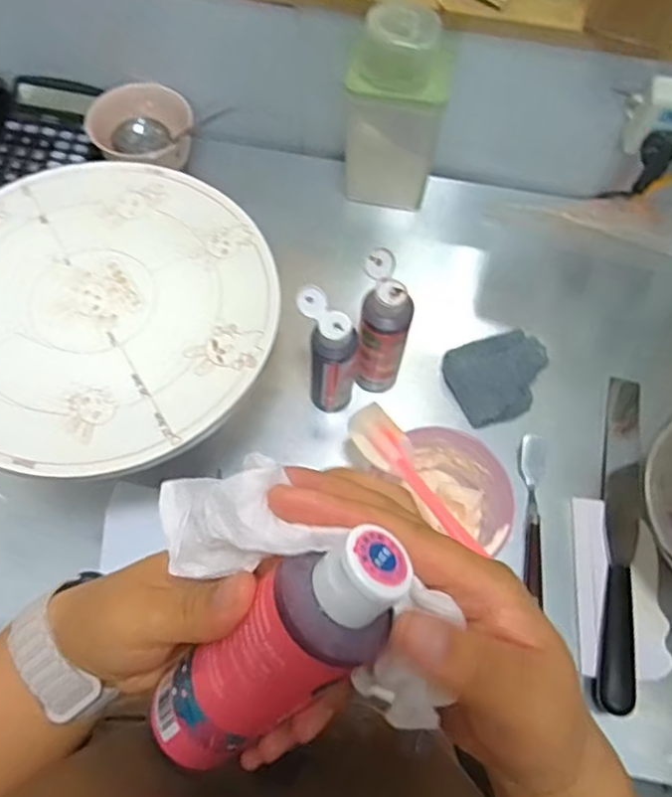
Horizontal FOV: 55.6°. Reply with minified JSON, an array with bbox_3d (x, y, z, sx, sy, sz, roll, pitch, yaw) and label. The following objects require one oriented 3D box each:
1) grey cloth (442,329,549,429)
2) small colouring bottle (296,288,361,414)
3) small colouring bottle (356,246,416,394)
[{"bbox_3d":[0.165,-0.023,0.637,0.098,0.025,0.086,-16,66,-9],"label":"grey cloth"},{"bbox_3d":[-0.007,-0.038,0.583,0.050,0.144,0.049,2,65,-1],"label":"small colouring bottle"},{"bbox_3d":[0.044,-0.065,0.586,0.048,0.149,0.059,6,65,1],"label":"small colouring bottle"}]

